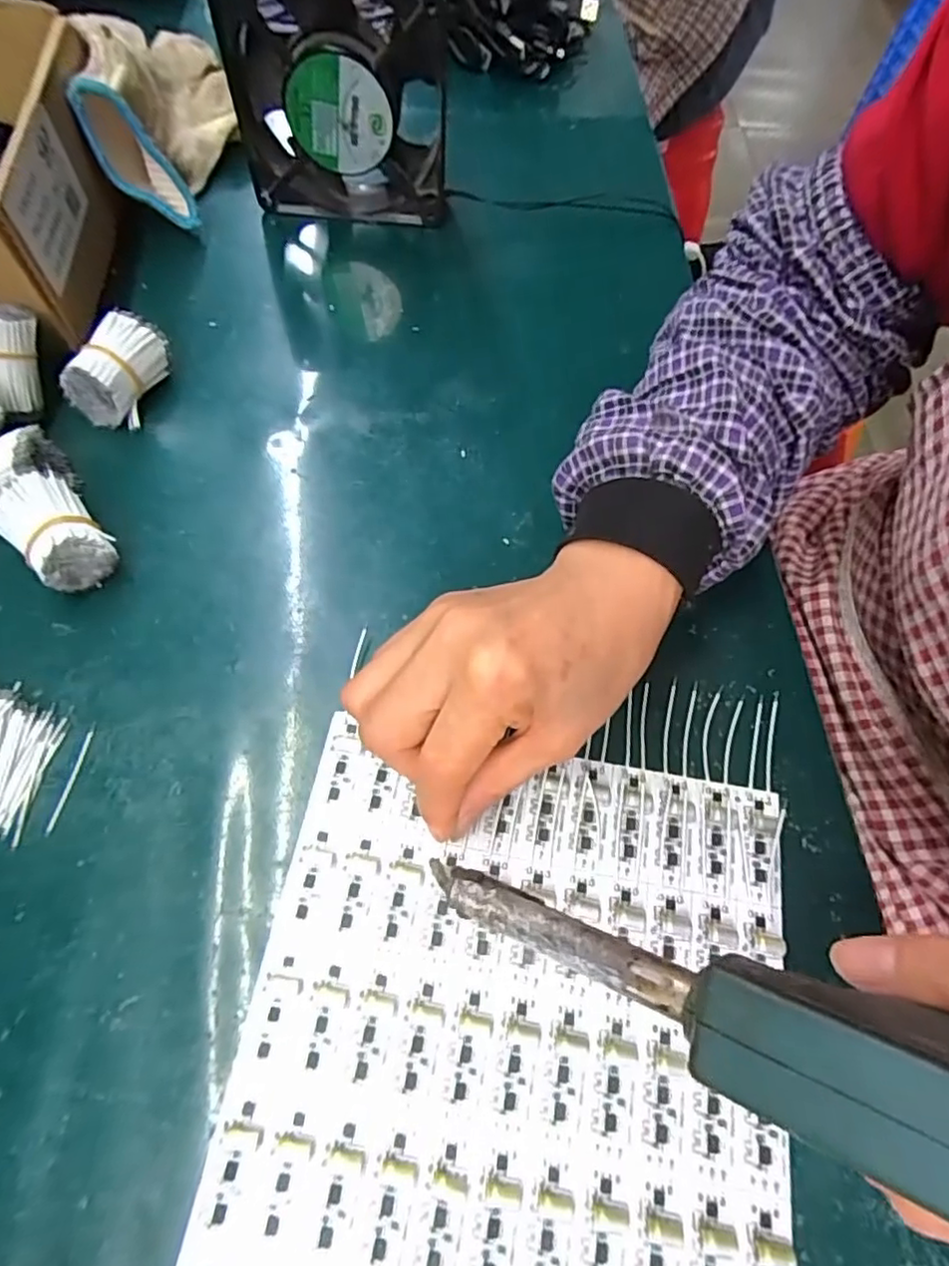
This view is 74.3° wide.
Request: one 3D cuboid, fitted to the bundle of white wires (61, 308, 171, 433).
[{"bbox_3d":[-0.185,-0.137,0.327,0.030,0.033,0.054,22,67,7],"label":"bundle of white wires"}]

